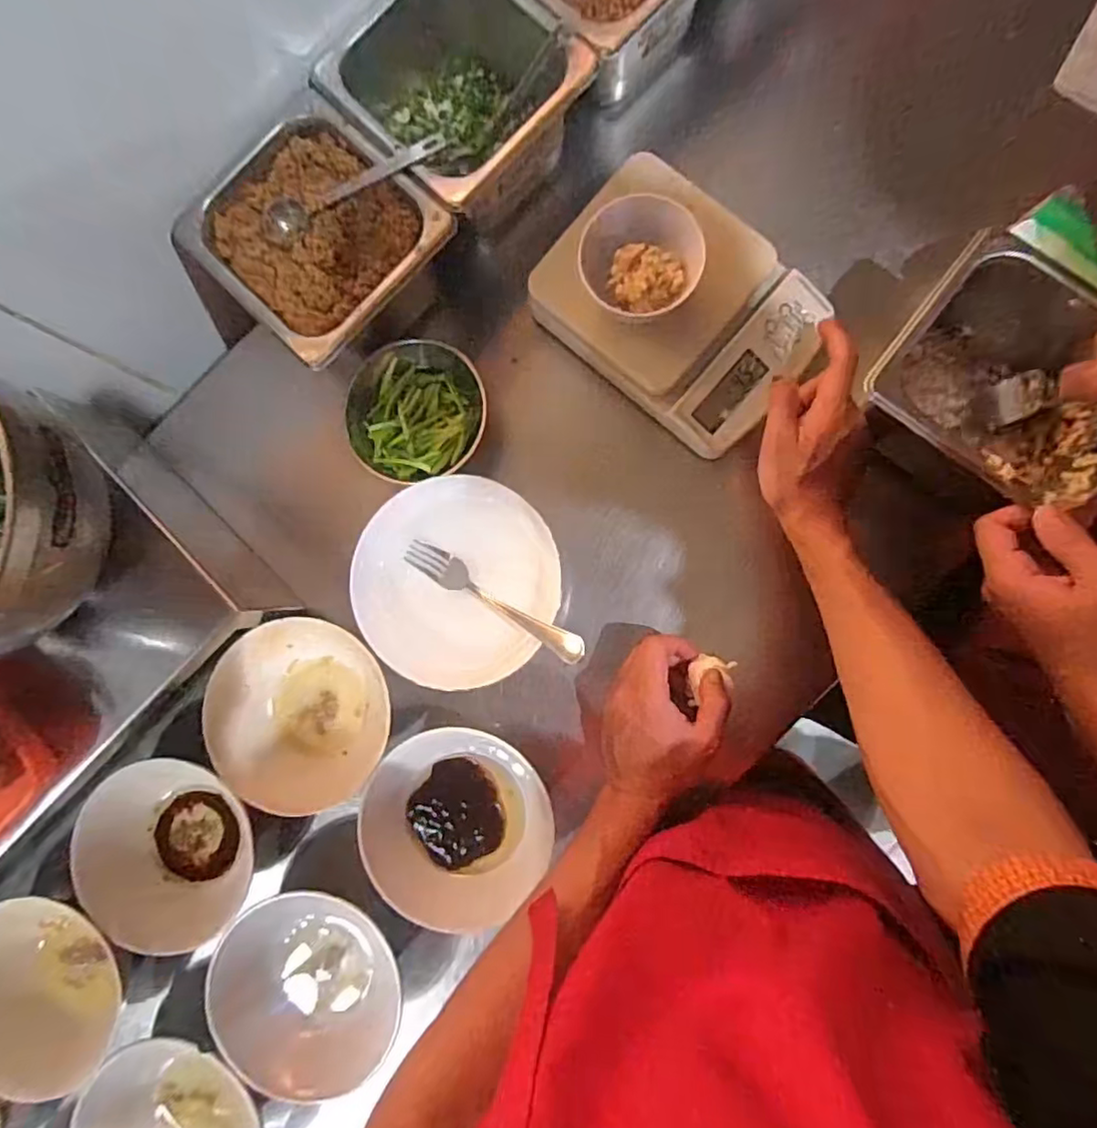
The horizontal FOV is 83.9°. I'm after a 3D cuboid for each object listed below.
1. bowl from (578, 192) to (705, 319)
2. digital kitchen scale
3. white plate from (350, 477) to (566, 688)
[{"bbox_3d":[0.072,-0.231,0.476,0.082,0.053,0.085,0,86,5],"label":"bowl"},{"bbox_3d":[0.108,-0.210,0.504,0.217,0.049,0.160,39,90,6],"label":"digital kitchen scale"},{"bbox_3d":[-0.074,0.015,0.506,0.161,0.039,0.166,0,86,5],"label":"white plate"}]

